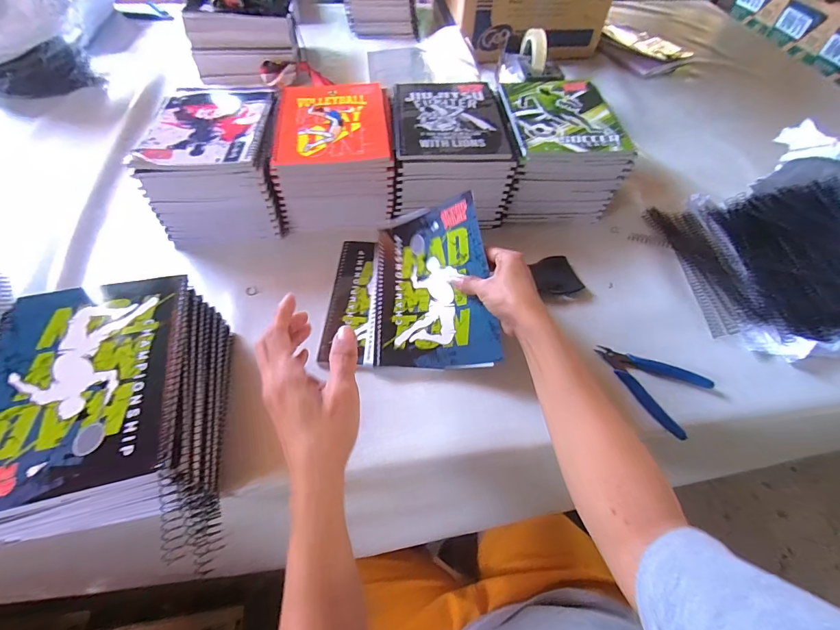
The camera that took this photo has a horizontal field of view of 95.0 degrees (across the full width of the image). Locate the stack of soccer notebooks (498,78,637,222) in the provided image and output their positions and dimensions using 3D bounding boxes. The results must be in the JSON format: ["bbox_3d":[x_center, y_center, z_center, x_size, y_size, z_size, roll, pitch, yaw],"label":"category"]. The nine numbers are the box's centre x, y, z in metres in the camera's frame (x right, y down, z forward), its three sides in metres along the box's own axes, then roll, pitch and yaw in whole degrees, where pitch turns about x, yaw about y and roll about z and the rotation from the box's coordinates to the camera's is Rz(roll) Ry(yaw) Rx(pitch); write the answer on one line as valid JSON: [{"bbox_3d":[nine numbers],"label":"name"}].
[{"bbox_3d":[0.206,-0.260,0.605,0.160,0.111,0.208,-1,56,-2],"label":"stack of soccer notebooks"}]

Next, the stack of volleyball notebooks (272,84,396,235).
[{"bbox_3d":[-0.122,-0.238,0.580,0.161,0.111,0.193,-4,56,-4],"label":"stack of volleyball notebooks"}]

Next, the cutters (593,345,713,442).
[{"bbox_3d":[0.260,0.076,0.445,0.117,0.014,0.083,35,62,20],"label":"cutters"}]

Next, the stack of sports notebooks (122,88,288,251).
[{"bbox_3d":[-0.284,-0.229,0.558,0.163,0.099,0.208,-5,57,-5],"label":"stack of sports notebooks"}]

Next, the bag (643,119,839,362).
[{"bbox_3d":[0.480,-0.119,0.481,0.233,0.189,0.306,-1,56,-2],"label":"bag"}]

